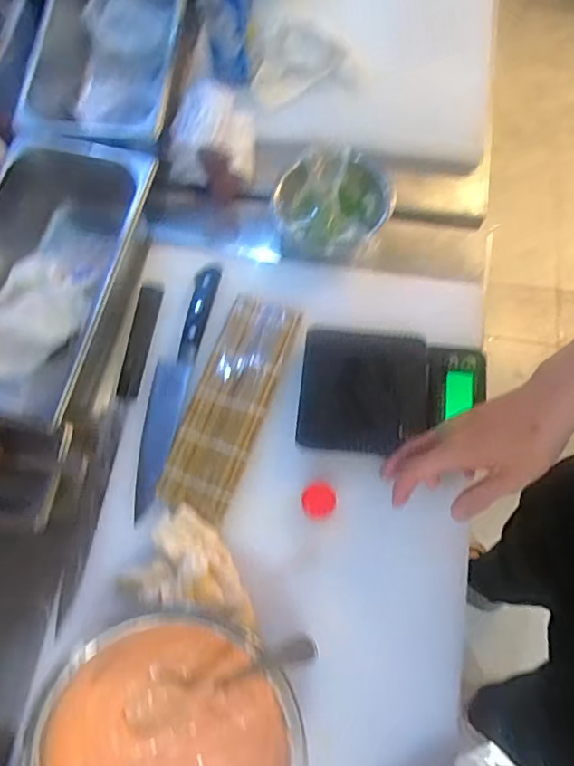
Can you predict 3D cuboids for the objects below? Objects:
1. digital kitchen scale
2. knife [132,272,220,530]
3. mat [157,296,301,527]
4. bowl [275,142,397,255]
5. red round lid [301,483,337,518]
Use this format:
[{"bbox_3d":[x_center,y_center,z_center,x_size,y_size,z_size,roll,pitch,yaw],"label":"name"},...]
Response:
[{"bbox_3d":[0.115,0.011,0.606,0.196,0.026,0.129,5,71,4],"label":"digital kitchen scale"},{"bbox_3d":[-0.130,0.001,0.636,0.044,0.017,0.284,10,72,5],"label":"knife"},{"bbox_3d":[-0.062,0.019,0.616,0.081,0.015,0.243,19,73,8],"label":"mat"},{"bbox_3d":[0.059,-0.218,0.688,0.144,0.060,0.135,-8,71,-1],"label":"bowl"},{"bbox_3d":[0.033,0.122,0.582,0.034,0.020,0.032,-1,71,2],"label":"red round lid"}]

